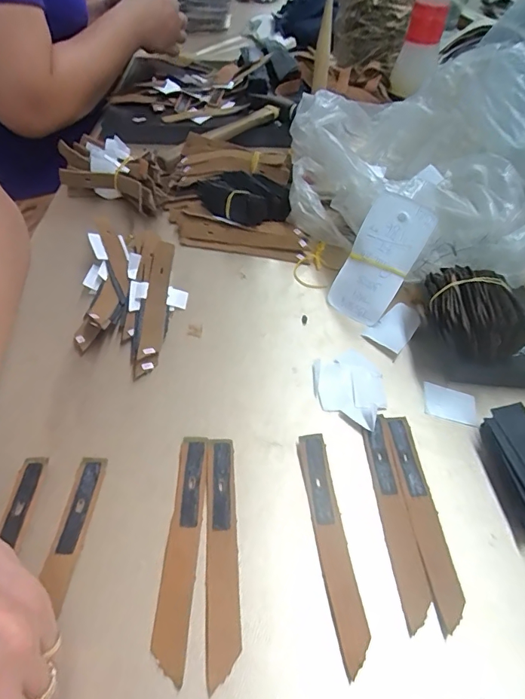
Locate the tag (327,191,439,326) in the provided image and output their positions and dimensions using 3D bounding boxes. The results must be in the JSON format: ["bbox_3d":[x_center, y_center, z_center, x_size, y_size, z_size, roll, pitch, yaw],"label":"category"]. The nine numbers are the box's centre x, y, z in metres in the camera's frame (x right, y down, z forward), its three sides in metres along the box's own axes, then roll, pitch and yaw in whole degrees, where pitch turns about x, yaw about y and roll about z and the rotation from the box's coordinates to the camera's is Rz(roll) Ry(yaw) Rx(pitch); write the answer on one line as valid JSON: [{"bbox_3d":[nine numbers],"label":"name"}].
[{"bbox_3d":[0.094,-0.073,0.364,0.052,0.100,0.011,35,18,23],"label":"tag"}]

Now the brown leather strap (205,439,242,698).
[{"bbox_3d":[-0.023,0.106,0.245,0.017,0.004,0.125,-2,47,-5],"label":"brown leather strap"}]

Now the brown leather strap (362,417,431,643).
[{"bbox_3d":[0.077,0.093,0.262,0.019,0.004,0.120,0,47,-3],"label":"brown leather strap"}]

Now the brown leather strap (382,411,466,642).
[{"bbox_3d":[0.094,0.093,0.263,0.017,0.004,0.122,-1,47,-4],"label":"brown leather strap"}]

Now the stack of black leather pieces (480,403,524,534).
[{"bbox_3d":[0.160,0.073,0.271,0.036,0.023,0.078,9,47,5],"label":"stack of black leather pieces"}]

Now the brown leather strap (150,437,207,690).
[{"bbox_3d":[-0.044,0.104,0.246,0.018,0.005,0.123,2,47,-1],"label":"brown leather strap"}]

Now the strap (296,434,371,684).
[{"bbox_3d":[0.038,0.105,0.250,0.019,0.005,0.124,-1,48,-11],"label":"strap"}]

